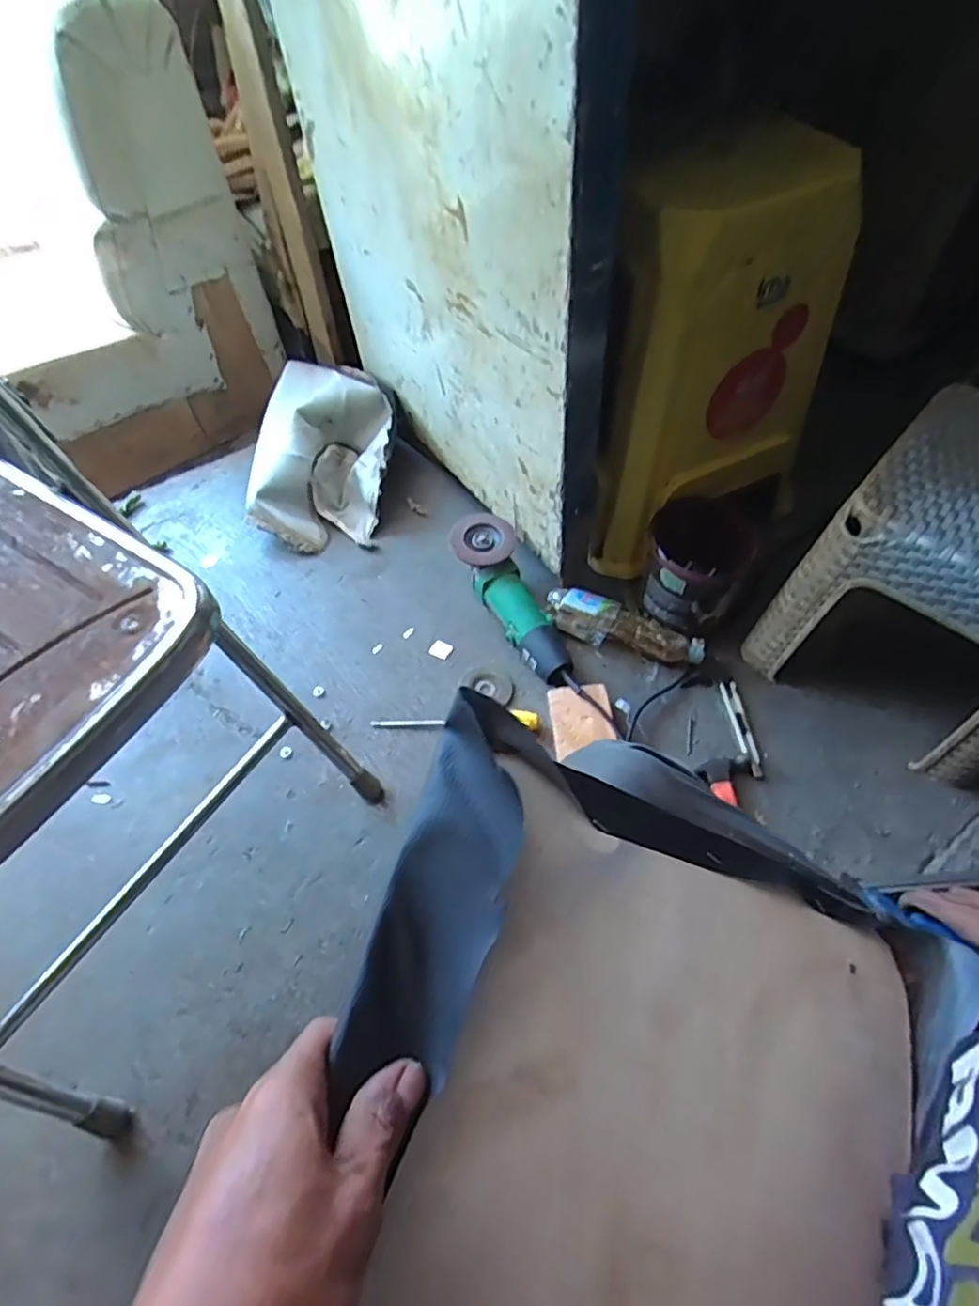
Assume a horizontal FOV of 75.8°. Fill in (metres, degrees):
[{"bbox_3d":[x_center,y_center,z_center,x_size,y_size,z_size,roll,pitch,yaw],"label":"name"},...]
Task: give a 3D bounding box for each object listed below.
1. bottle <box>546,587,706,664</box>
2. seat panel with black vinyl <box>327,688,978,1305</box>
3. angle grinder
[{"bbox_3d":[0.192,-0.039,0.896,0.226,0.057,0.061,15,59,11],"label":"bottle"},{"bbox_3d":[0.096,0.253,0.313,0.364,0.042,0.402,26,60,-17],"label":"seat panel with black vinyl"},{"bbox_3d":[0.049,-0.072,0.906,0.093,0.089,0.298,-29,61,-16],"label":"angle grinder"}]

